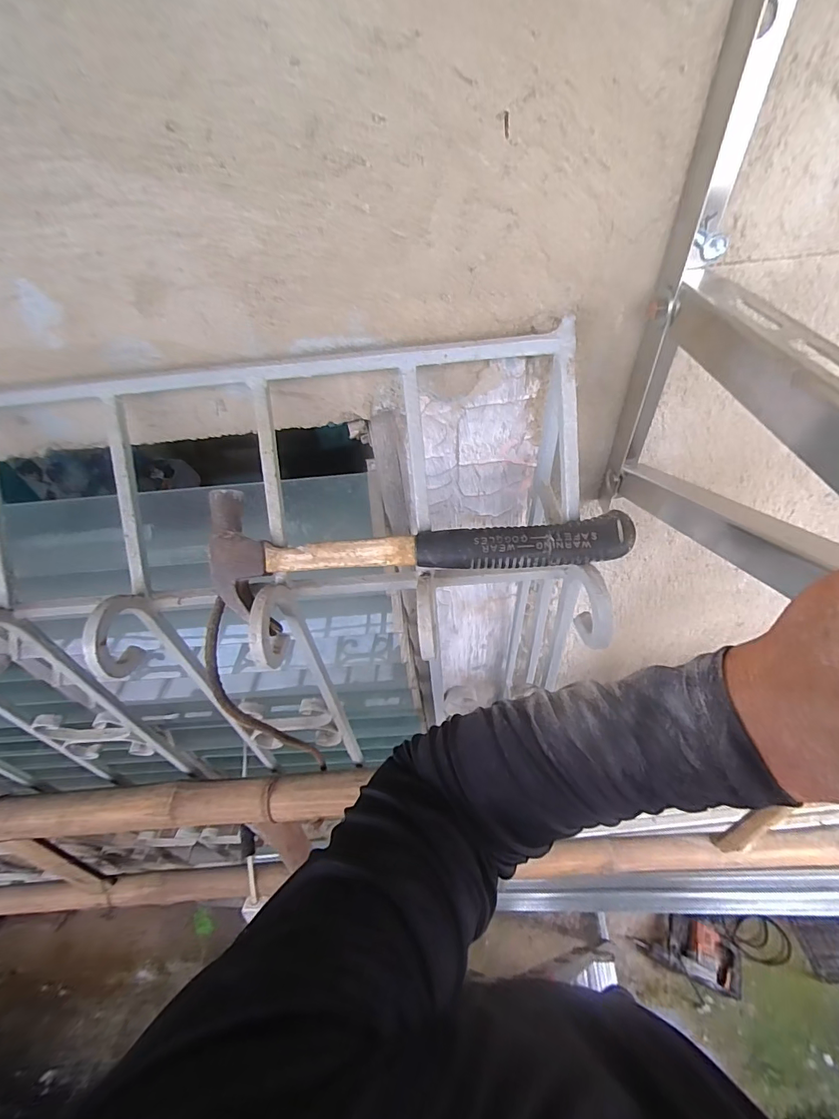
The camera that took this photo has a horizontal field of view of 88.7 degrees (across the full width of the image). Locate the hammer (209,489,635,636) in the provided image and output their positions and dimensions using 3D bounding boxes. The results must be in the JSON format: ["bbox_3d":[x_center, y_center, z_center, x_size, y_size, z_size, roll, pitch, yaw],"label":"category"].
[{"bbox_3d":[-0.005,-0.003,0.295,0.281,0.023,0.075,1,93,5],"label":"hammer"}]

